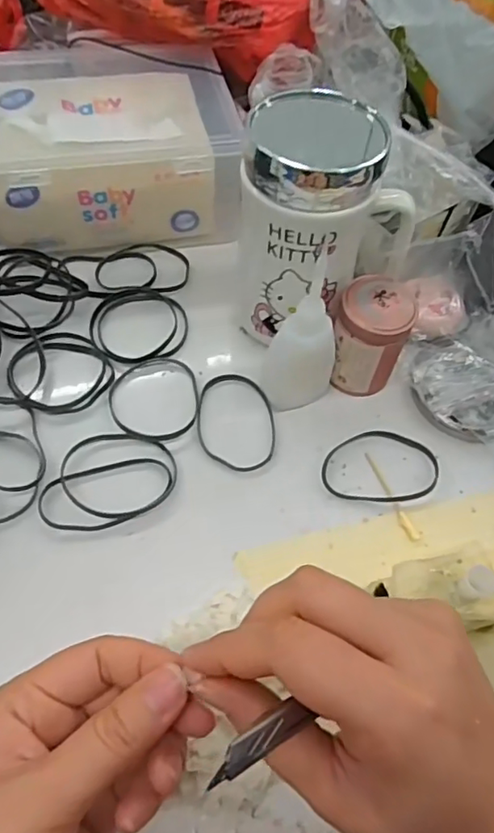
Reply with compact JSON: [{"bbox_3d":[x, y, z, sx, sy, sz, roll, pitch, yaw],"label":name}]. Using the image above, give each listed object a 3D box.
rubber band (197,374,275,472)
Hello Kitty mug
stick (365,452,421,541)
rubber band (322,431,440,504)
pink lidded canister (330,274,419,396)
[{"bbox_3d":[-0.007,0.001,0.353,0.047,0.004,0.069,-3,62,-5],"label":"rubber band"},{"bbox_3d":[0.038,-0.108,0.340,0.093,0.140,0.079,-34,69,-19],"label":"Hello Kitty mug"},{"bbox_3d":[0.084,0.046,0.334,0.006,0.004,0.059,-19,64,-13],"label":"stick"},{"bbox_3d":[0.080,0.029,0.344,0.070,0.004,0.047,2,62,-2],"label":"rubber band"},{"bbox_3d":[0.074,-0.048,0.355,0.044,0.065,0.040,21,59,9],"label":"pink lidded canister"}]

